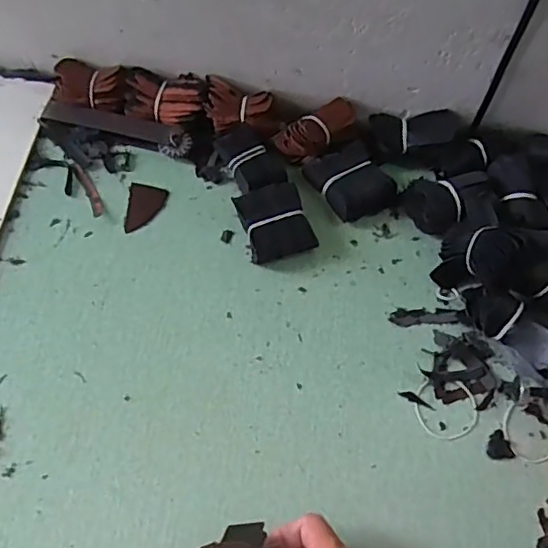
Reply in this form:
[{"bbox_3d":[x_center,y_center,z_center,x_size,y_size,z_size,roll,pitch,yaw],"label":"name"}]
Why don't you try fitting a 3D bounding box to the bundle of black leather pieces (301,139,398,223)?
[{"bbox_3d":[0.076,-0.090,0.558,0.062,0.034,0.076,-31,71,-14],"label":"bundle of black leather pieces"}]

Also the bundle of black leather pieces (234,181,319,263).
[{"bbox_3d":[0.001,-0.047,0.539,0.060,0.029,0.067,-19,69,-10],"label":"bundle of black leather pieces"}]

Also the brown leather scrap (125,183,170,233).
[{"bbox_3d":[-0.126,-0.063,0.561,0.037,0.004,0.053,11,67,2],"label":"brown leather scrap"}]

